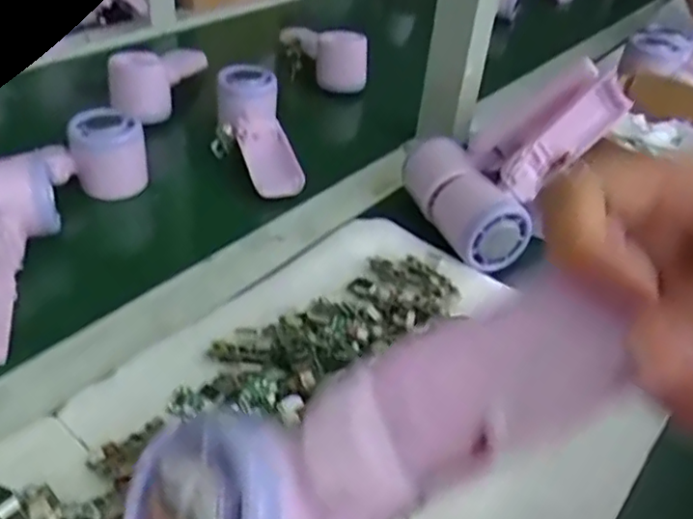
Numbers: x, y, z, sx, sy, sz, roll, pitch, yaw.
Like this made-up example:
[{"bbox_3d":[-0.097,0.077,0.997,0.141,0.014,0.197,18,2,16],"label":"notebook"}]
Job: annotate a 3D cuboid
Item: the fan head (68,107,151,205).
[{"bbox_3d":[-0.192,-0.084,0.522,0.055,0.062,0.045,-10,40,-20],"label":"fan head"}]

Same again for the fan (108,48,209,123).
[{"bbox_3d":[-0.188,-0.182,0.637,0.059,0.058,0.112,12,38,8],"label":"fan"}]

